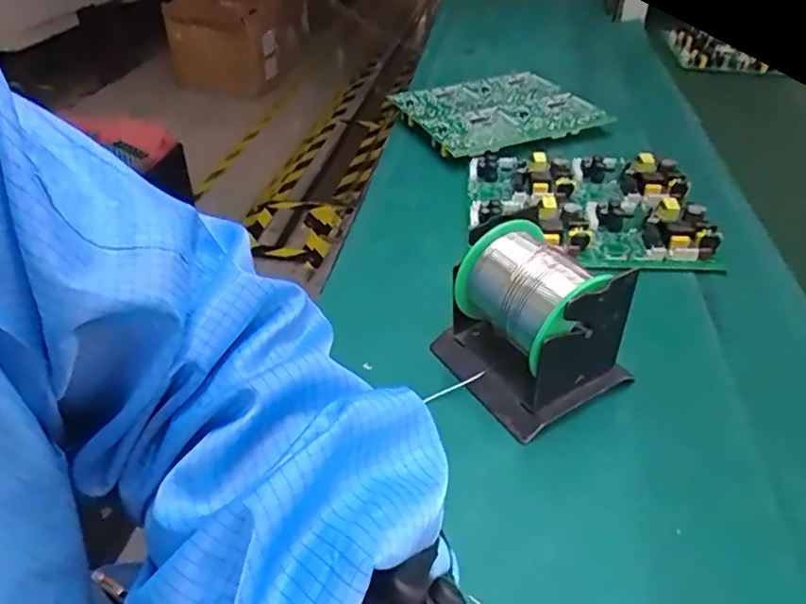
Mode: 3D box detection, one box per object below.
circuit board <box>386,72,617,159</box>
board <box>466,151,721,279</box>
[{"bbox_3d":[0.106,-0.204,0.626,0.176,0.027,0.176,-15,42,-19],"label":"circuit board"},{"bbox_3d":[0.152,-0.084,0.492,0.189,0.024,0.148,5,39,5],"label":"board"}]

